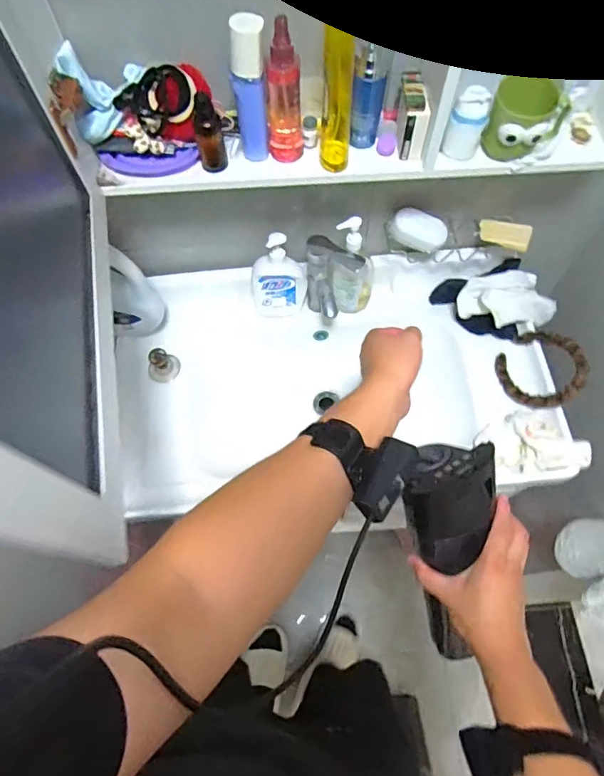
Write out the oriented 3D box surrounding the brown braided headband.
[{"bbox_3d":[0.431,-0.037,0.845,0.146,0.020,0.149,-20,57,34],"label":"brown braided headband"}]

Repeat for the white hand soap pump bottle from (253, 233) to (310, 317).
[{"bbox_3d":[-0.044,-0.211,0.895,0.106,0.181,0.059,-2,65,0],"label":"white hand soap pump bottle"}]

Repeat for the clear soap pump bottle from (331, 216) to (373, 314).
[{"bbox_3d":[0.100,-0.226,0.865,0.085,0.216,0.067,-8,65,-3],"label":"clear soap pump bottle"}]

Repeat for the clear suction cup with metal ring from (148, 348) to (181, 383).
[{"bbox_3d":[-0.273,-0.048,0.906,0.062,0.069,0.048,-30,68,-12],"label":"clear suction cup with metal ring"}]

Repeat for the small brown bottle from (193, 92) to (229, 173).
[{"bbox_3d":[-0.119,-0.328,0.609,0.034,0.091,0.035,-11,65,-4],"label":"small brown bottle"}]

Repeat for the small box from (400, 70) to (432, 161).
[{"bbox_3d":[0.147,-0.363,0.620,0.036,0.076,0.071,2,65,2],"label":"small box"}]

